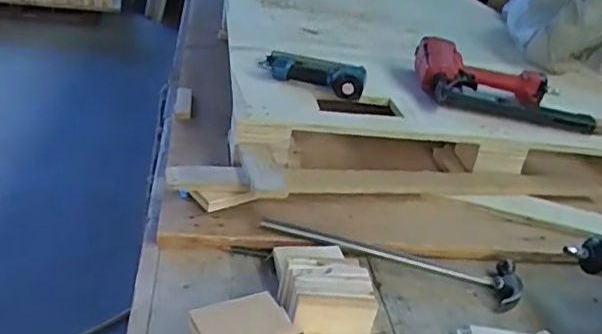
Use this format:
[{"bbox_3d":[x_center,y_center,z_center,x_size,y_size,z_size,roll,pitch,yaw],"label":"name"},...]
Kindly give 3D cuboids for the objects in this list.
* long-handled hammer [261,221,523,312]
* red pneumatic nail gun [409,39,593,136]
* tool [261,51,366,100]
[{"bbox_3d":[0.130,0.108,0.826,0.350,0.034,0.101,14,28,8],"label":"long-handled hammer"},{"bbox_3d":[0.400,-0.163,1.190,0.326,0.087,0.223,7,27,-1],"label":"red pneumatic nail gun"},{"bbox_3d":[0.020,-0.173,1.118,0.198,0.049,0.061,8,27,1],"label":"tool"}]

